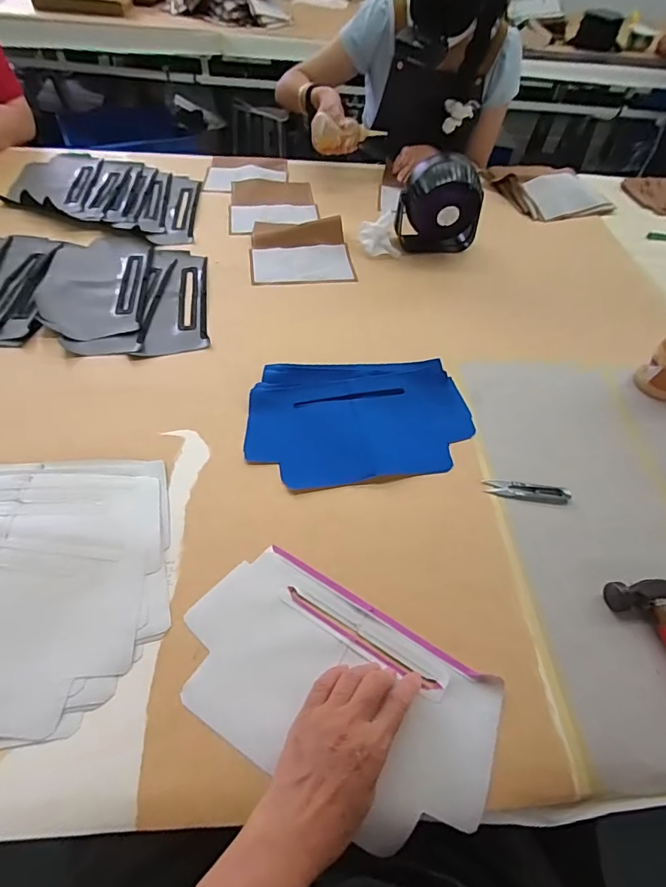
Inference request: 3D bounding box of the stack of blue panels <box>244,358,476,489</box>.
[{"bbox_3d":[0.039,-0.038,0.625,0.299,0.028,0.194,-3,51,-8],"label":"stack of blue panels"}]

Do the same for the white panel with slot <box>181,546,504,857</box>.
[{"bbox_3d":[-0.002,0.218,0.413,0.288,0.009,0.158,26,54,18],"label":"white panel with slot"}]

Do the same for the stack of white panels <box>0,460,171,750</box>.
[{"bbox_3d":[-0.331,0.133,0.450,0.314,0.017,0.288,-4,51,-9],"label":"stack of white panels"}]

